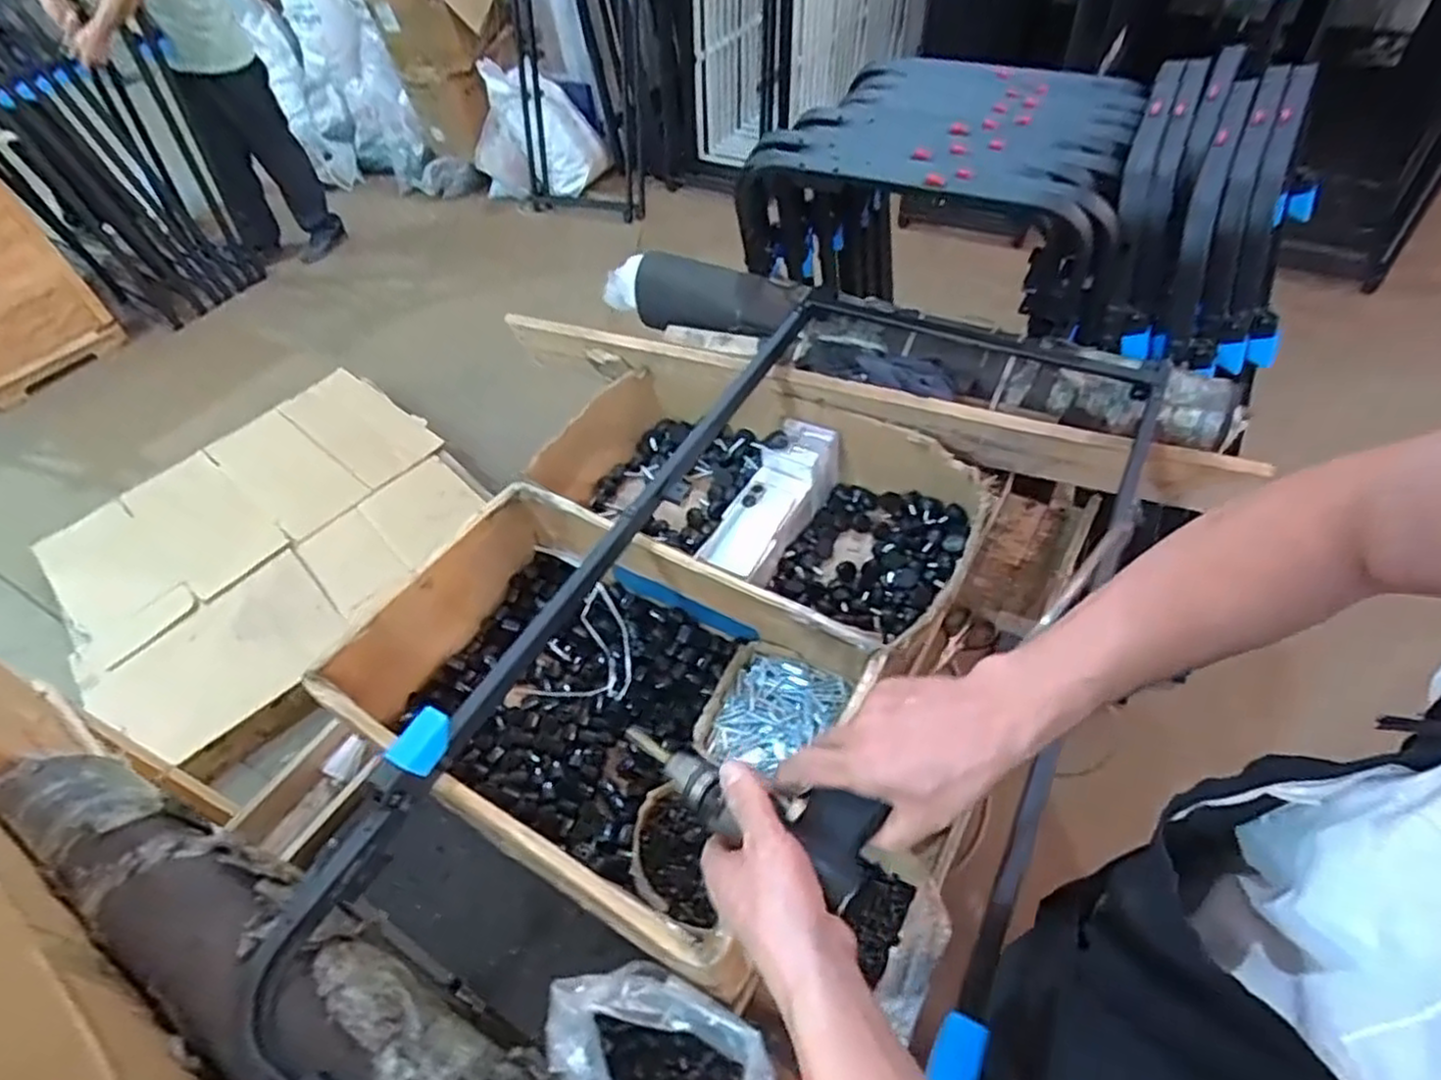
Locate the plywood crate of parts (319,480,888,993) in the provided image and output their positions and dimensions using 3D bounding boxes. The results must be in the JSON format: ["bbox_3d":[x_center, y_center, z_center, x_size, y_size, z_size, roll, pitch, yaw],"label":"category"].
[{"bbox_3d":[-0.130,0.178,0.813,0.513,0.160,0.348,23,56,22],"label":"plywood crate of parts"}]

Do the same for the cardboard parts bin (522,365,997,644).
[{"bbox_3d":[0.044,-0.049,1.017,0.594,0.140,0.327,19,55,20],"label":"cardboard parts bin"}]

